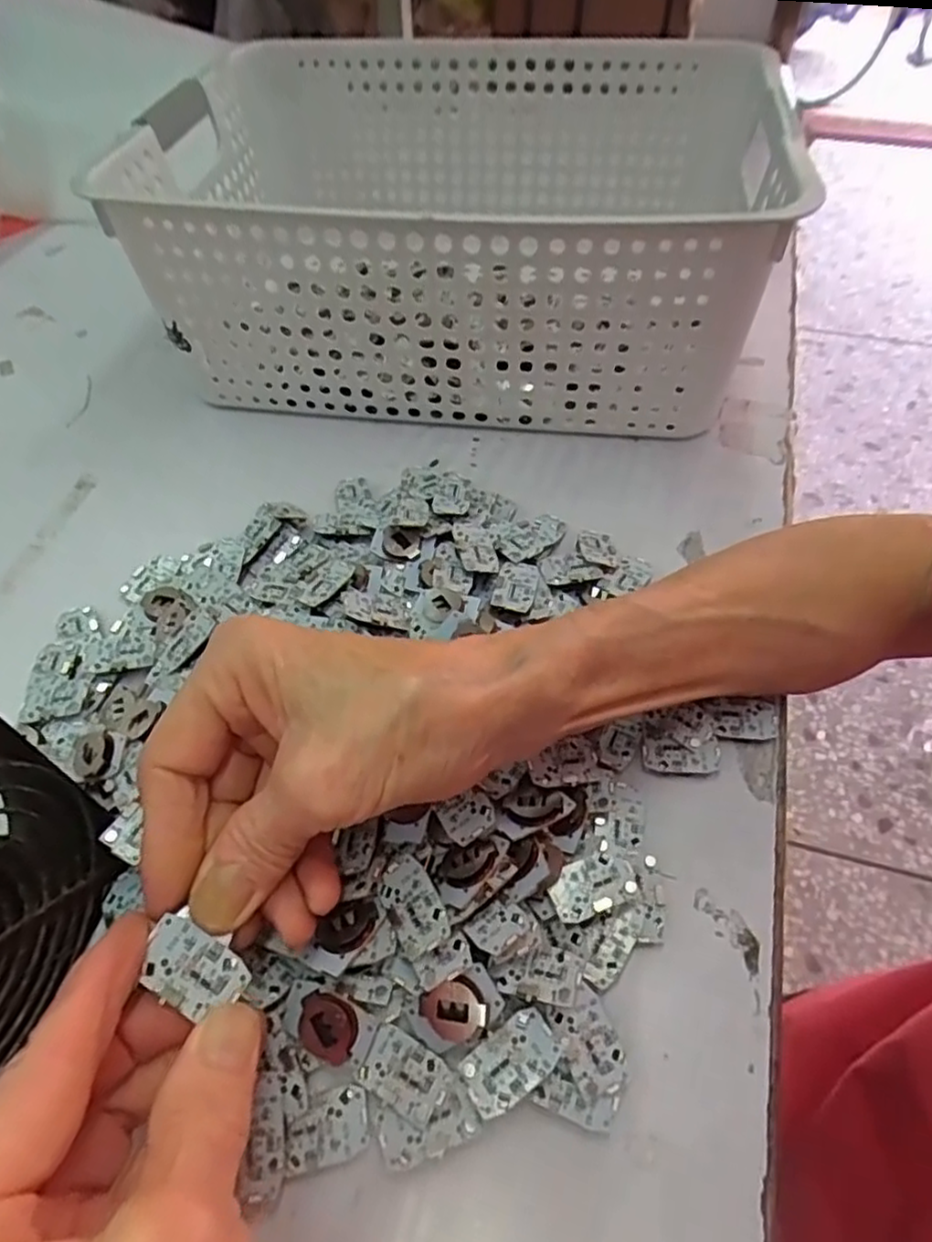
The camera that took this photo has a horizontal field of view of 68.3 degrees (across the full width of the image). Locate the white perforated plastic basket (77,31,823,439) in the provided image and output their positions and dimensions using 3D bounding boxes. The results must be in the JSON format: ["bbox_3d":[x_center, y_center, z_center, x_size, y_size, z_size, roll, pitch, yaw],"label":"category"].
[{"bbox_3d":[-0.002,-0.253,0.434,0.331,0.127,0.293,6,53,8],"label":"white perforated plastic basket"}]

